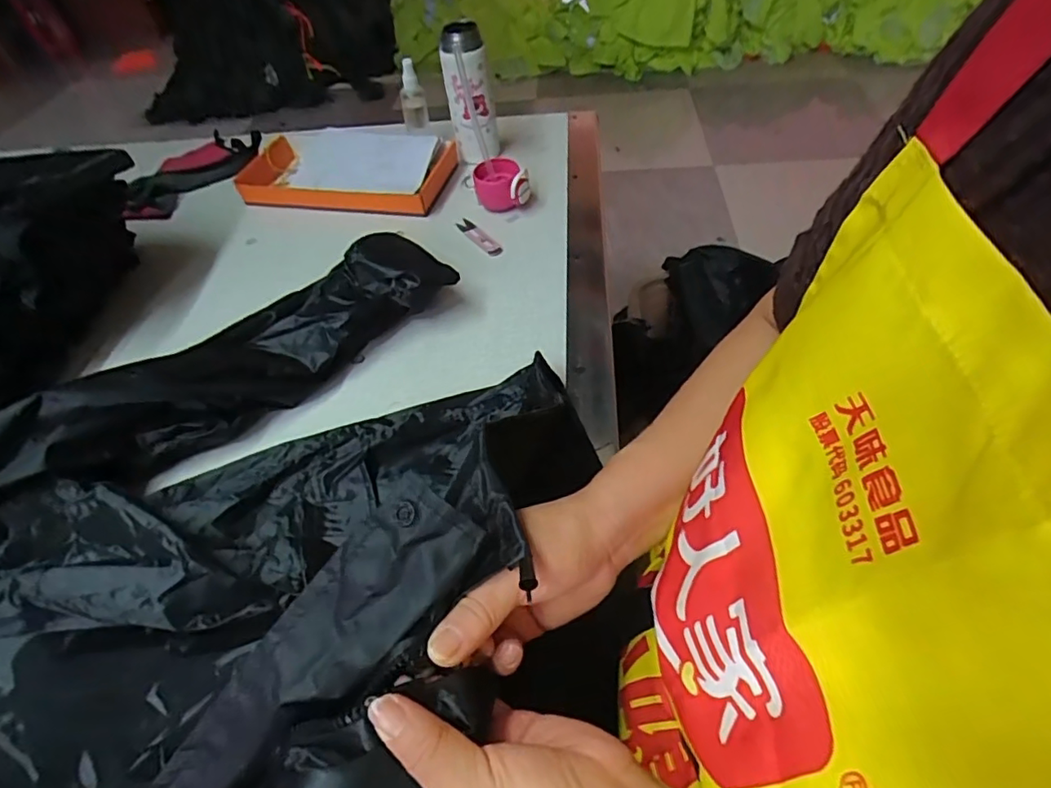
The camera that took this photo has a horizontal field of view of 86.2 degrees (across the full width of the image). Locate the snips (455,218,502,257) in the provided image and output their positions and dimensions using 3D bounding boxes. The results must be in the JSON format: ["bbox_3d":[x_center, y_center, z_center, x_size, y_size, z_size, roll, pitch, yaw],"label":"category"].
[{"bbox_3d":[-0.066,-0.218,0.780,0.024,0.005,0.097,-31,53,-19],"label":"snips"}]

